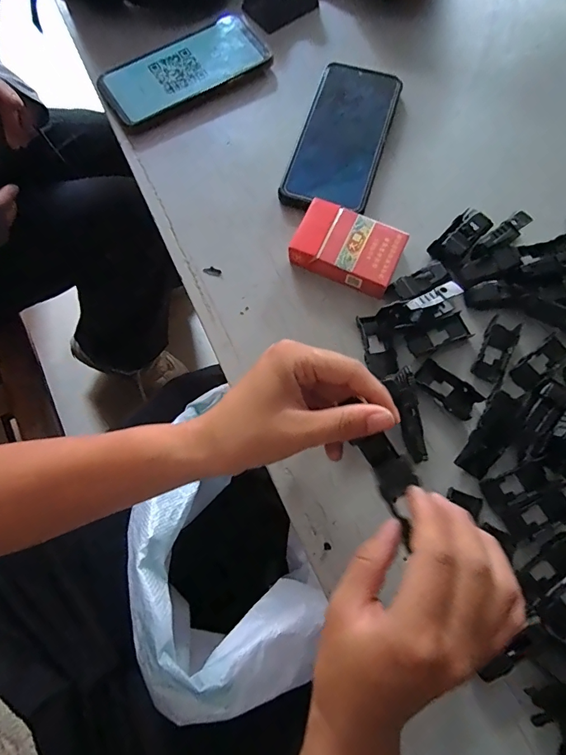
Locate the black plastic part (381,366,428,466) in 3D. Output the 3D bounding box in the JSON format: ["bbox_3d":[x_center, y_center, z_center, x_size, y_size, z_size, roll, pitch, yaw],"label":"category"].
[{"bbox_3d":[0.096,0.029,0.320,0.019,0.018,0.070,-12,73,-4],"label":"black plastic part"}]

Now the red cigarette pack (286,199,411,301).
[{"bbox_3d":[0.055,-0.110,0.355,0.087,0.018,0.059,23,74,7],"label":"red cigarette pack"}]

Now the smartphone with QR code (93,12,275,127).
[{"bbox_3d":[-0.097,-0.307,0.418,0.166,0.017,0.072,-30,75,-9],"label":"smartphone with QR code"}]

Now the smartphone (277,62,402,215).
[{"bbox_3d":[0.057,-0.228,0.395,0.078,0.014,0.171,17,73,5],"label":"smartphone"}]

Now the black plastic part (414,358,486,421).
[{"bbox_3d":[0.132,0.008,0.331,0.052,0.008,0.026,41,77,11],"label":"black plastic part"}]

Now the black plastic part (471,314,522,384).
[{"bbox_3d":[0.173,-0.022,0.339,0.023,0.013,0.051,25,74,7],"label":"black plastic part"}]

